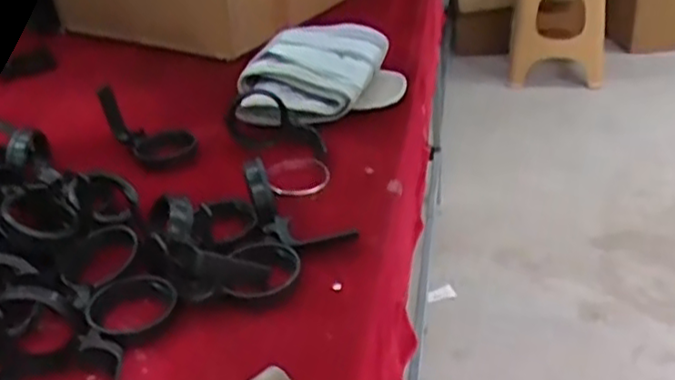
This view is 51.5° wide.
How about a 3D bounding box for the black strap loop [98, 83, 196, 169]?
[{"bbox_3d":[-0.229,-0.065,0.824,0.137,0.044,0.058,33,45,13],"label":"black strap loop"}]

